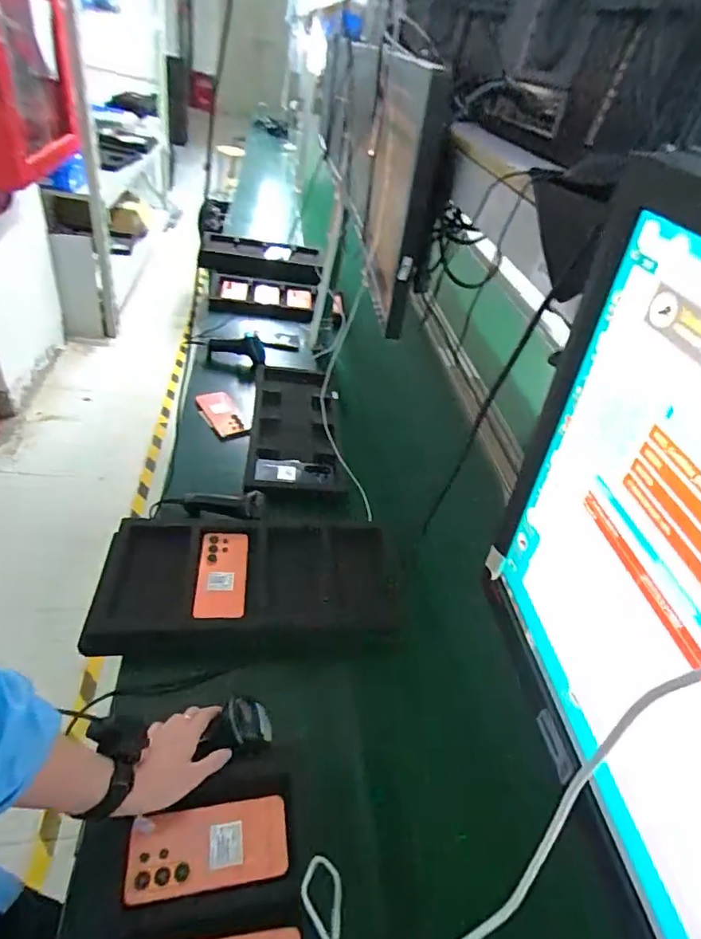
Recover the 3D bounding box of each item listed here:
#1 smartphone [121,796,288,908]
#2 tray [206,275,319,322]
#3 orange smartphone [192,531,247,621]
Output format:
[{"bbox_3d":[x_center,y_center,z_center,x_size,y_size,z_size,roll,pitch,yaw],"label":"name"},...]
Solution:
[{"bbox_3d":[-0.156,0.418,0.548,0.167,0.005,0.077,1,44,-15],"label":"smartphone"},{"bbox_3d":[-0.317,-0.612,1.754,0.378,0.060,0.286,8,40,-7],"label":"tray"},{"bbox_3d":[-0.213,0.174,0.820,0.079,0.012,0.163,6,42,-15],"label":"orange smartphone"}]

